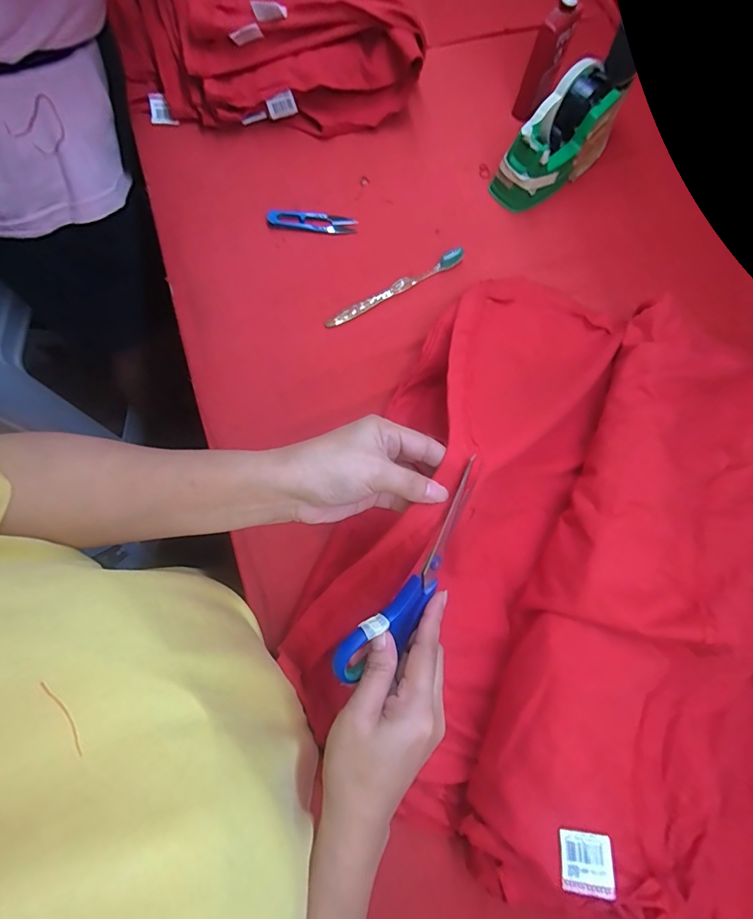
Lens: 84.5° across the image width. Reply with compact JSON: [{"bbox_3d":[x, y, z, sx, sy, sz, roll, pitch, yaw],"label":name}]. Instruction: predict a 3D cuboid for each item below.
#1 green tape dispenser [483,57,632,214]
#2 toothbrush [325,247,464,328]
[{"bbox_3d":[0.216,-0.373,0.480,0.148,0.097,0.060,-43,84,-14],"label":"green tape dispenser"},{"bbox_3d":[0.021,-0.198,0.474,0.177,0.012,0.015,-29,81,-12],"label":"toothbrush"}]

